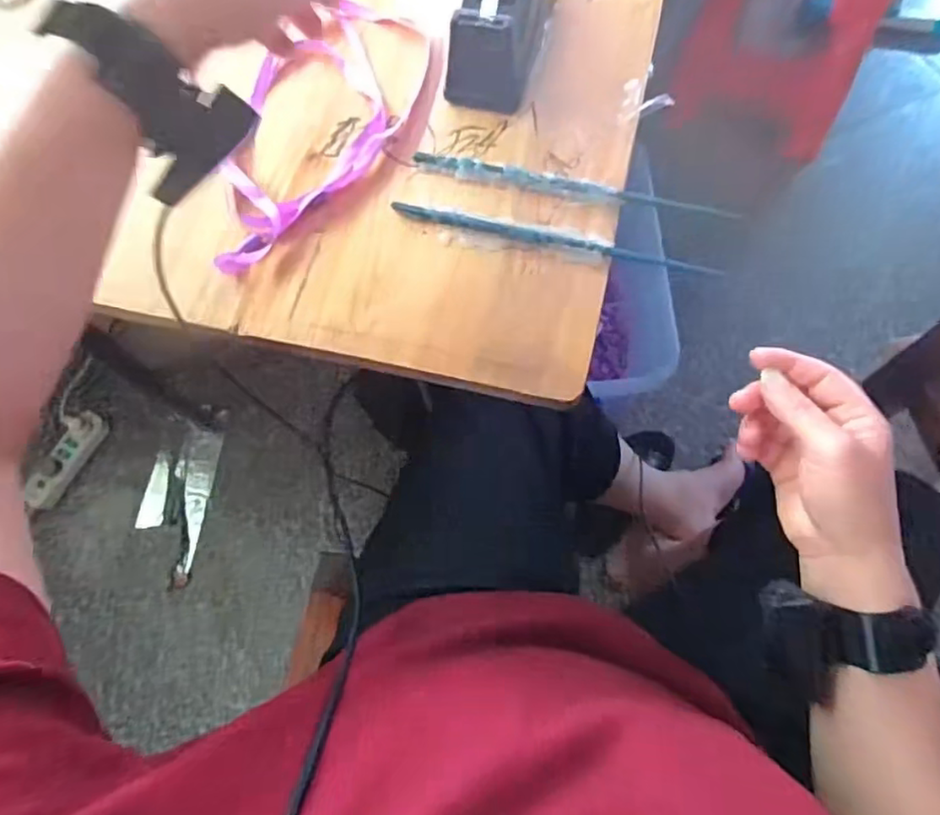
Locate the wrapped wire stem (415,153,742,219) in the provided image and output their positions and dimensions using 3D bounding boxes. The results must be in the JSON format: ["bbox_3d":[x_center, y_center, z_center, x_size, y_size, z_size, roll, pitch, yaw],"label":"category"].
[{"bbox_3d":[0.073,-0.160,0.444,0.230,0.012,0.012,11,70,7],"label":"wrapped wire stem"}]

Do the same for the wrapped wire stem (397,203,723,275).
[{"bbox_3d":[0.058,-0.117,0.426,0.225,0.010,0.012,12,70,7],"label":"wrapped wire stem"}]

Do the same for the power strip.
[{"bbox_3d":[-0.751,0.097,1.146,0.055,0.051,0.190,23,72,11],"label":"power strip"}]

